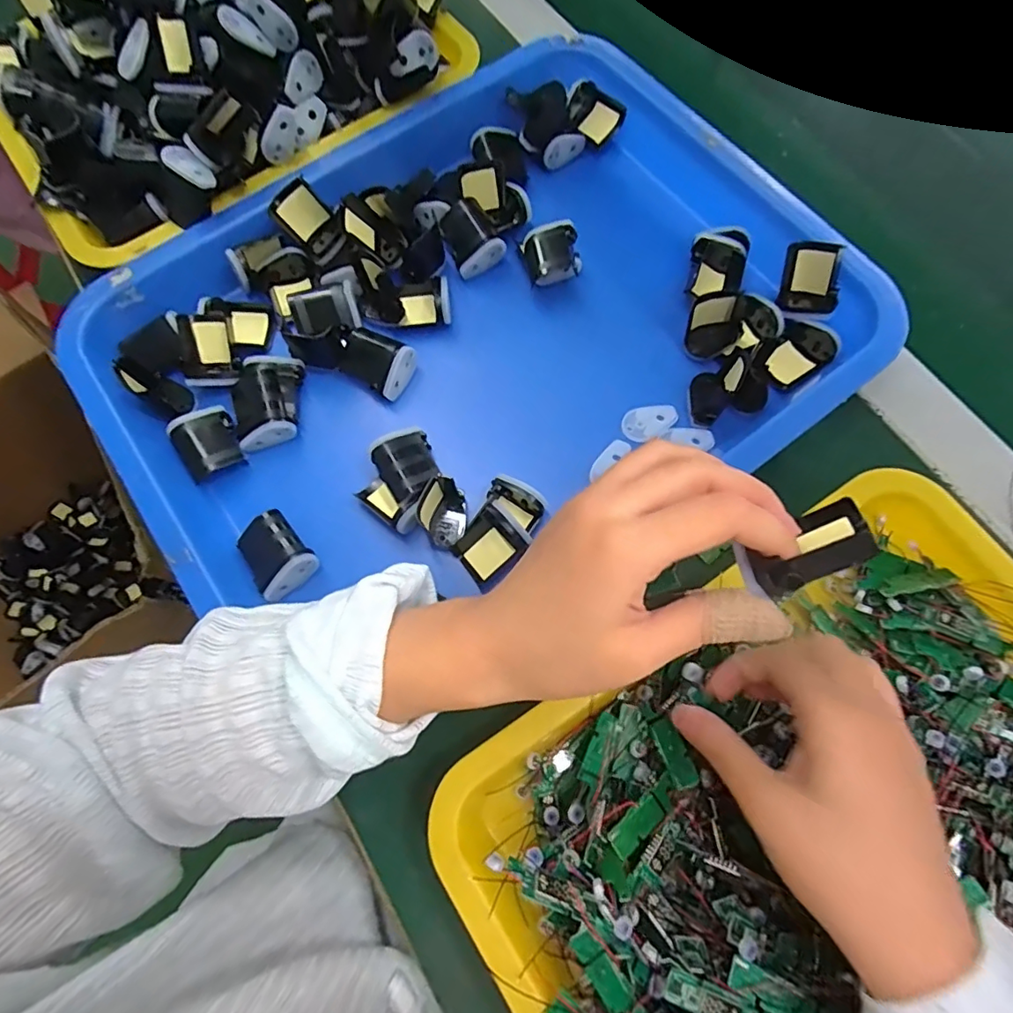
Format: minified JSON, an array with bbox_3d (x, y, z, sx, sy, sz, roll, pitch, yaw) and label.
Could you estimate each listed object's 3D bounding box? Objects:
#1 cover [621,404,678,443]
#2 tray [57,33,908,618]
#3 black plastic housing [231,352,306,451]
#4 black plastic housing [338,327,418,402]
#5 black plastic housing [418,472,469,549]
[{"bbox_3d":[0.091,-0.054,0.336,0.037,0.004,0.022,-23,74,-6],"label":"cover"},{"bbox_3d":[-0.014,-0.107,0.355,0.445,0.072,0.333,-34,76,-8],"label":"tray"},{"bbox_3d":[-0.151,-0.067,0.333,0.040,0.023,0.060,-2,73,0],"label":"black plastic housing"},{"bbox_3d":[-0.083,-0.096,0.342,0.045,0.021,0.037,30,76,9],"label":"black plastic housing"},{"bbox_3d":[-0.038,0.003,0.317,0.026,0.021,0.039,-4,73,0],"label":"black plastic housing"}]

